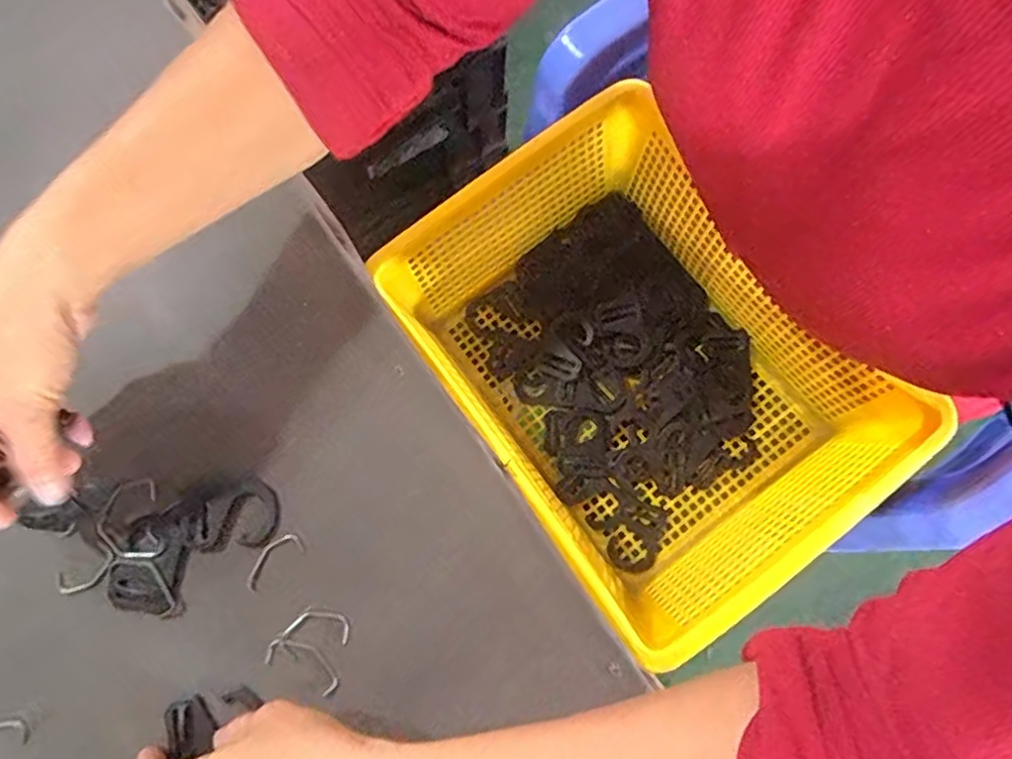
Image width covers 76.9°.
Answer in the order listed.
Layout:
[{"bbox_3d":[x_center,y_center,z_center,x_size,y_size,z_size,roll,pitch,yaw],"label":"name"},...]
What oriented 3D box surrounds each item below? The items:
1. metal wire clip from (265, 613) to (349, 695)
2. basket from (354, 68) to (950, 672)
[{"bbox_3d":[-0.102,0.141,0.338,0.040,0.004,0.037,26,81,5],"label":"metal wire clip"},{"bbox_3d":[0.082,-0.012,0.430,0.221,0.114,0.299,-37,81,-6],"label":"basket"}]

